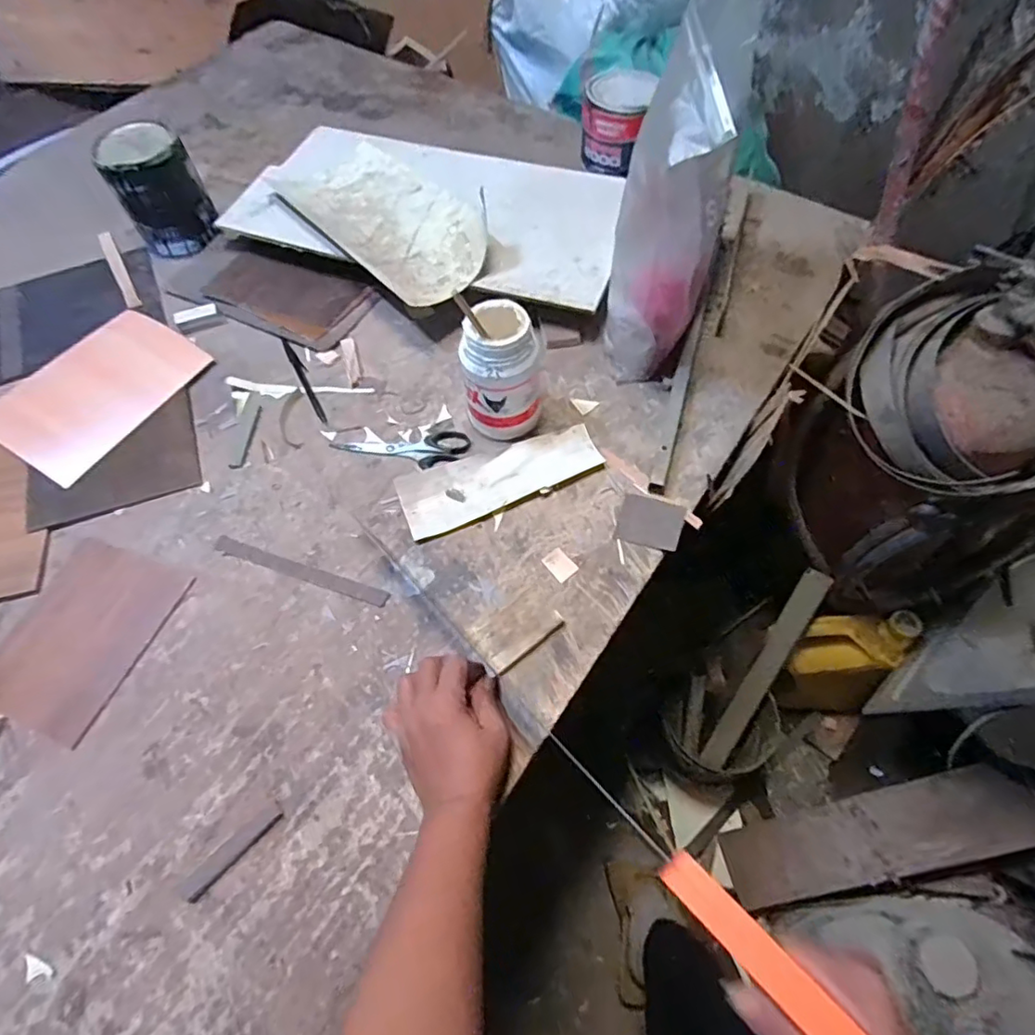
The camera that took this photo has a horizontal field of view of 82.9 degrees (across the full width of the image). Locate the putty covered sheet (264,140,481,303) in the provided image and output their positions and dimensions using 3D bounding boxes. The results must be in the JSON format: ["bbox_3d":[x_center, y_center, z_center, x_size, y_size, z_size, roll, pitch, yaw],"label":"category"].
[{"bbox_3d":[-0.166,-0.395,0.761,0.169,0.038,0.321,-41,65,-18],"label":"putty covered sheet"}]

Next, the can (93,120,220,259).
[{"bbox_3d":[-0.479,-0.436,0.791,0.103,0.134,0.102,-1,61,1],"label":"can"}]

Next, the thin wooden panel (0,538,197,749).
[{"bbox_3d":[-0.406,0.107,0.547,0.130,0.009,0.168,17,62,11],"label":"thin wooden panel"}]

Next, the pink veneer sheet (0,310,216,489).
[{"bbox_3d":[-0.489,-0.149,0.687,0.167,0.018,0.219,32,66,18],"label":"pink veneer sheet"}]

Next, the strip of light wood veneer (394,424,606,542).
[{"bbox_3d":[-0.017,-0.044,0.621,0.214,0.008,0.074,-19,62,-9],"label":"strip of light wood veneer"}]

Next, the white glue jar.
[{"bbox_3d":[-0.017,-0.152,0.604,0.075,0.149,0.074,-1,61,1],"label":"white glue jar"}]

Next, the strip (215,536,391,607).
[{"bbox_3d":[-0.214,0.053,0.579,0.190,0.004,0.015,17,63,11],"label":"strip"}]

